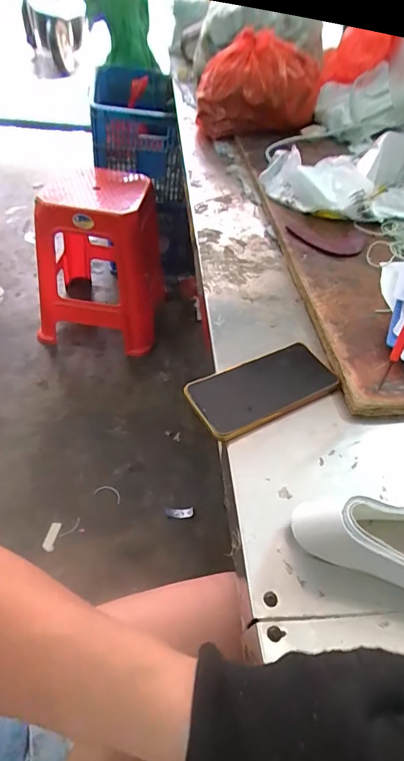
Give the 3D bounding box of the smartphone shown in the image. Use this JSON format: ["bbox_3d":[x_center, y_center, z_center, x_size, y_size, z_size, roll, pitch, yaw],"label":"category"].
[{"bbox_3d":[0.067,0.006,0.461,0.161,0.008,0.077,-20,52,-23],"label":"smartphone"}]

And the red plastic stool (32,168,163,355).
[{"bbox_3d":[-0.351,-0.407,1.452,0.390,0.509,0.375,7,47,0],"label":"red plastic stool"}]

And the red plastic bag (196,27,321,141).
[{"bbox_3d":[0.114,-0.627,0.932,0.238,0.184,0.153,22,51,13],"label":"red plastic bag"}]

